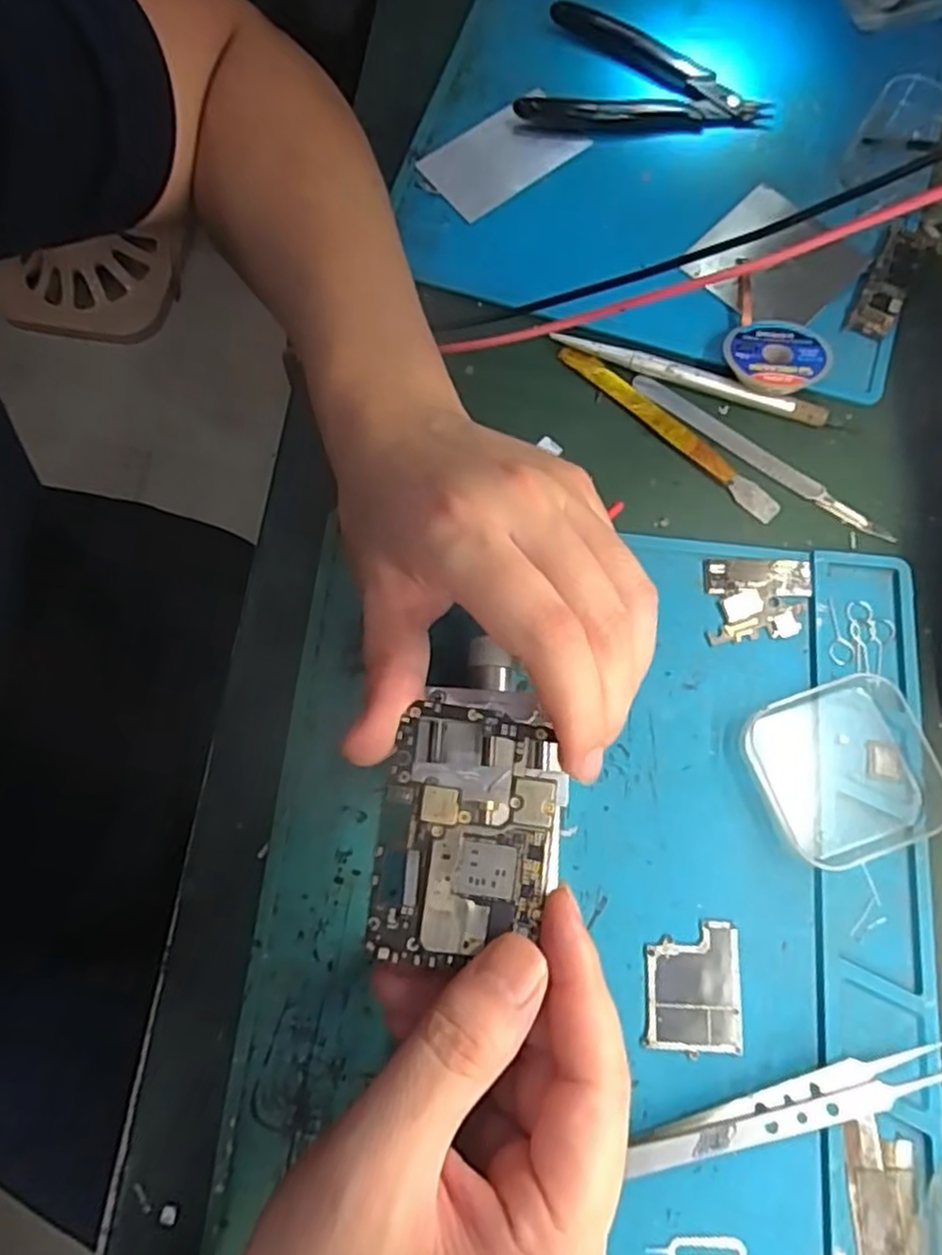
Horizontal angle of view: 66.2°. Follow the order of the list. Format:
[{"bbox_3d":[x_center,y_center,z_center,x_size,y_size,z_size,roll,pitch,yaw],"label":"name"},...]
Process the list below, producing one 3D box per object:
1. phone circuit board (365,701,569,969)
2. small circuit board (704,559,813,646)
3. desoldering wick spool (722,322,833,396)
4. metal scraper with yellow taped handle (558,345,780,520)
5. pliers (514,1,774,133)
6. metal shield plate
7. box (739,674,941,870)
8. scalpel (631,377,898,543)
[{"bbox_3d":[-0.001,0.058,0.201,0.047,0.005,0.068,7,74,4],"label":"phone circuit board"},{"bbox_3d":[0.121,-0.011,0.302,0.044,0.004,0.037,3,74,2],"label":"small circuit board"},{"bbox_3d":[0.137,-0.122,0.326,0.044,0.017,0.038,21,76,7],"label":"desoldering wick spool"},{"bbox_3d":[0.089,-0.091,0.327,0.120,0.005,0.012,42,79,12],"label":"metal scraper with yellow taped handle"},{"bbox_3d":[0.092,-0.279,0.371,0.121,0.014,0.068,16,75,6],"label":"pliers"},{"bbox_3d":[0.081,0.130,0.262,0.034,0.004,0.044,5,74,3],"label":"metal shield plate"},{"bbox_3d":[0.146,0.055,0.280,0.067,0.010,0.064,-21,75,-4],"label":"box"},{"bbox_3d":[0.129,-0.076,0.324,0.130,0.005,0.012,36,78,11],"label":"scalpel"}]

